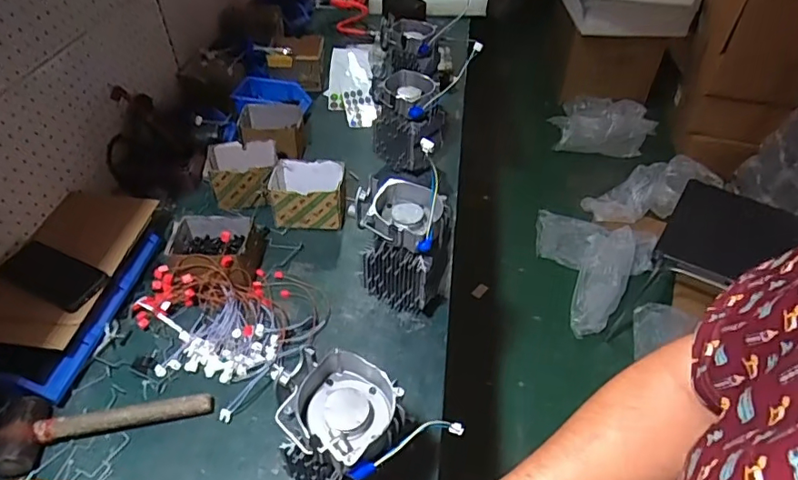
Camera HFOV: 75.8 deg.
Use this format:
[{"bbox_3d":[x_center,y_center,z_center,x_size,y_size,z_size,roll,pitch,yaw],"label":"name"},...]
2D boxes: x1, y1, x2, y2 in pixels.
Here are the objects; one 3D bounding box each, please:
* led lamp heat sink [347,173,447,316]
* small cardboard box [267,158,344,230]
[{"bbox_3d":[0.005,0.014,0.869,0.139,0.200,0.117,20,47,19],"label":"led lamp heat sink"},{"bbox_3d":[-0.184,-0.092,1.048,0.146,0.093,0.113,1,44,1],"label":"small cardboard box"}]

